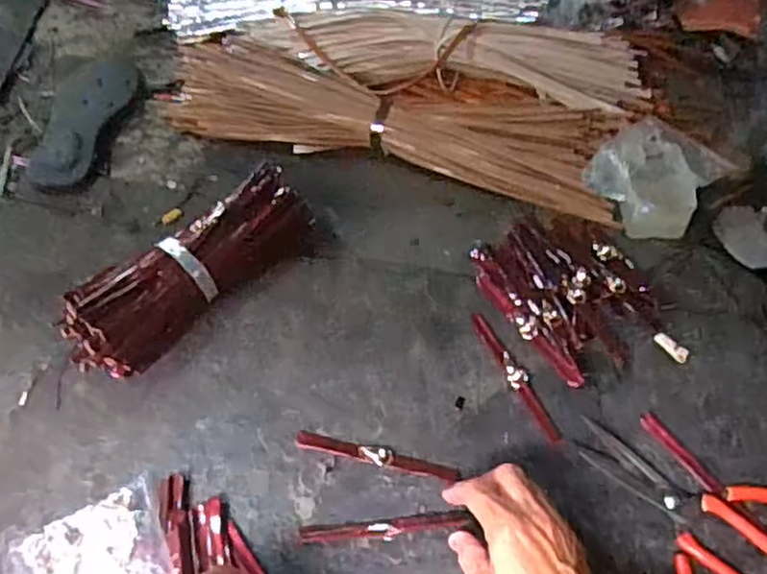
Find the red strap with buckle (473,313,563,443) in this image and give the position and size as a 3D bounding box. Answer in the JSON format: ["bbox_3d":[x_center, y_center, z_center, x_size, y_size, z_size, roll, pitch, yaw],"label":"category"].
[{"bbox_3d":[0.119,0.079,0.636,0.017,0.004,0.139,-23,57,-13],"label":"red strap with buckle"}]

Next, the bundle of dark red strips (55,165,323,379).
[{"bbox_3d":[-0.184,-0.014,0.688,0.265,0.054,0.090,-36,62,-18],"label":"bundle of dark red strips"}]

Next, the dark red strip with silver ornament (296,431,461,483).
[{"bbox_3d":[-0.006,0.143,0.596,0.140,0.010,0.016,12,56,7],"label":"dark red strip with silver ornament"}]

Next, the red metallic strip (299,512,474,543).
[{"bbox_3d":[0.003,0.194,0.565,0.137,0.007,0.015,-6,55,-3],"label":"red metallic strip"}]

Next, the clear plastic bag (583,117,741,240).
[{"bbox_3d":[0.293,-0.122,0.769,0.127,0.047,0.137,36,63,24],"label":"clear plastic bag"}]

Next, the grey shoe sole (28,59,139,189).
[{"bbox_3d":[-0.368,-0.203,0.854,0.084,0.017,0.224,6,55,6],"label":"grey shoe sole"}]

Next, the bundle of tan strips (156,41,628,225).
[{"bbox_3d":[-0.004,-0.210,0.819,0.554,0.068,0.143,12,59,11],"label":"bundle of tan strips"}]

